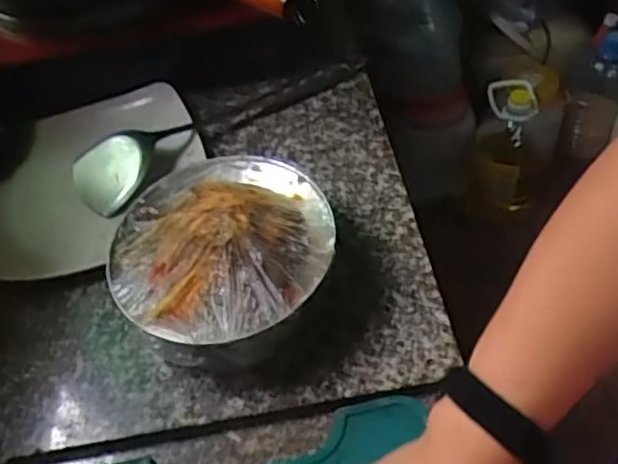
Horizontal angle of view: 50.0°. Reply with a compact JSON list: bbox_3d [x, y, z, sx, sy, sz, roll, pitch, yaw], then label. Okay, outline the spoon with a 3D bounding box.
[{"bbox_3d":[-0.097,-0.127,0.740,0.348,0.025,0.079,-27,54,-14],"label":"spoon"}]

